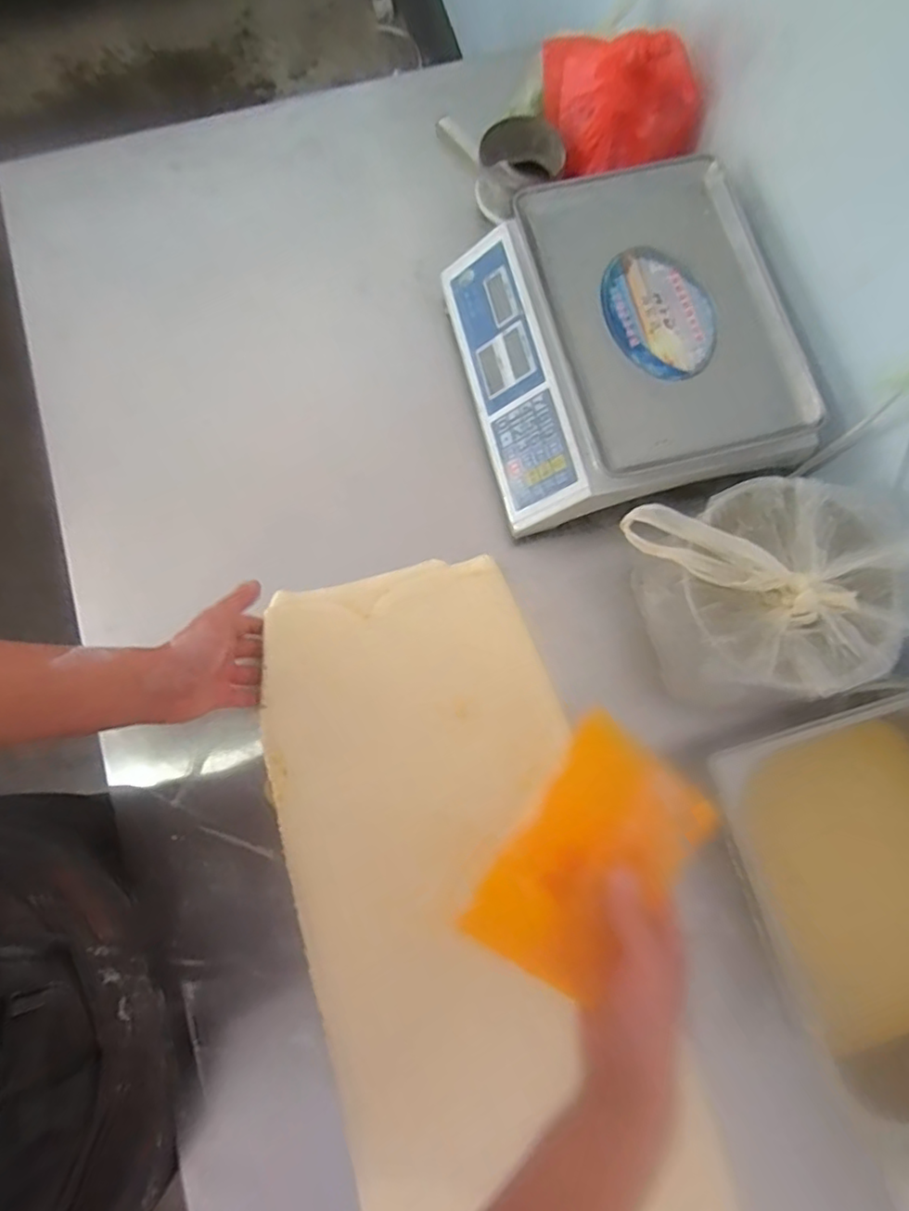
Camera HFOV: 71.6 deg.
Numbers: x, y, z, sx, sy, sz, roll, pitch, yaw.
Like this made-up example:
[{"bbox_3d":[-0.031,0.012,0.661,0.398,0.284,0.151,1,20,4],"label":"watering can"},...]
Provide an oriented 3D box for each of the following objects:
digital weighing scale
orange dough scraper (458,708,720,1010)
[{"bbox_3d":[0.179,-0.279,0.675,0.320,0.093,0.343,-13,78,-4],"label":"digital weighing scale"},{"bbox_3d":[0.097,0.189,0.462,0.110,0.011,0.188,31,85,30],"label":"orange dough scraper"}]

